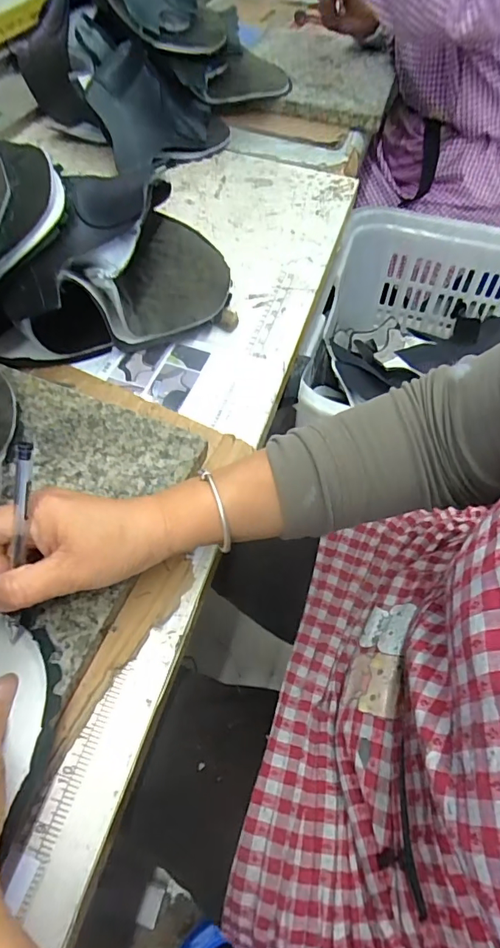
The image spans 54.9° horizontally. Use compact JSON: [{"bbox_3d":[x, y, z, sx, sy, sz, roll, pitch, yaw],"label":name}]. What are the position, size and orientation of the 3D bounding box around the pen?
[{"bbox_3d":[-0.140,0.045,0.292,0.010,0.139,0.010,19,24,9],"label":"pen"}]

